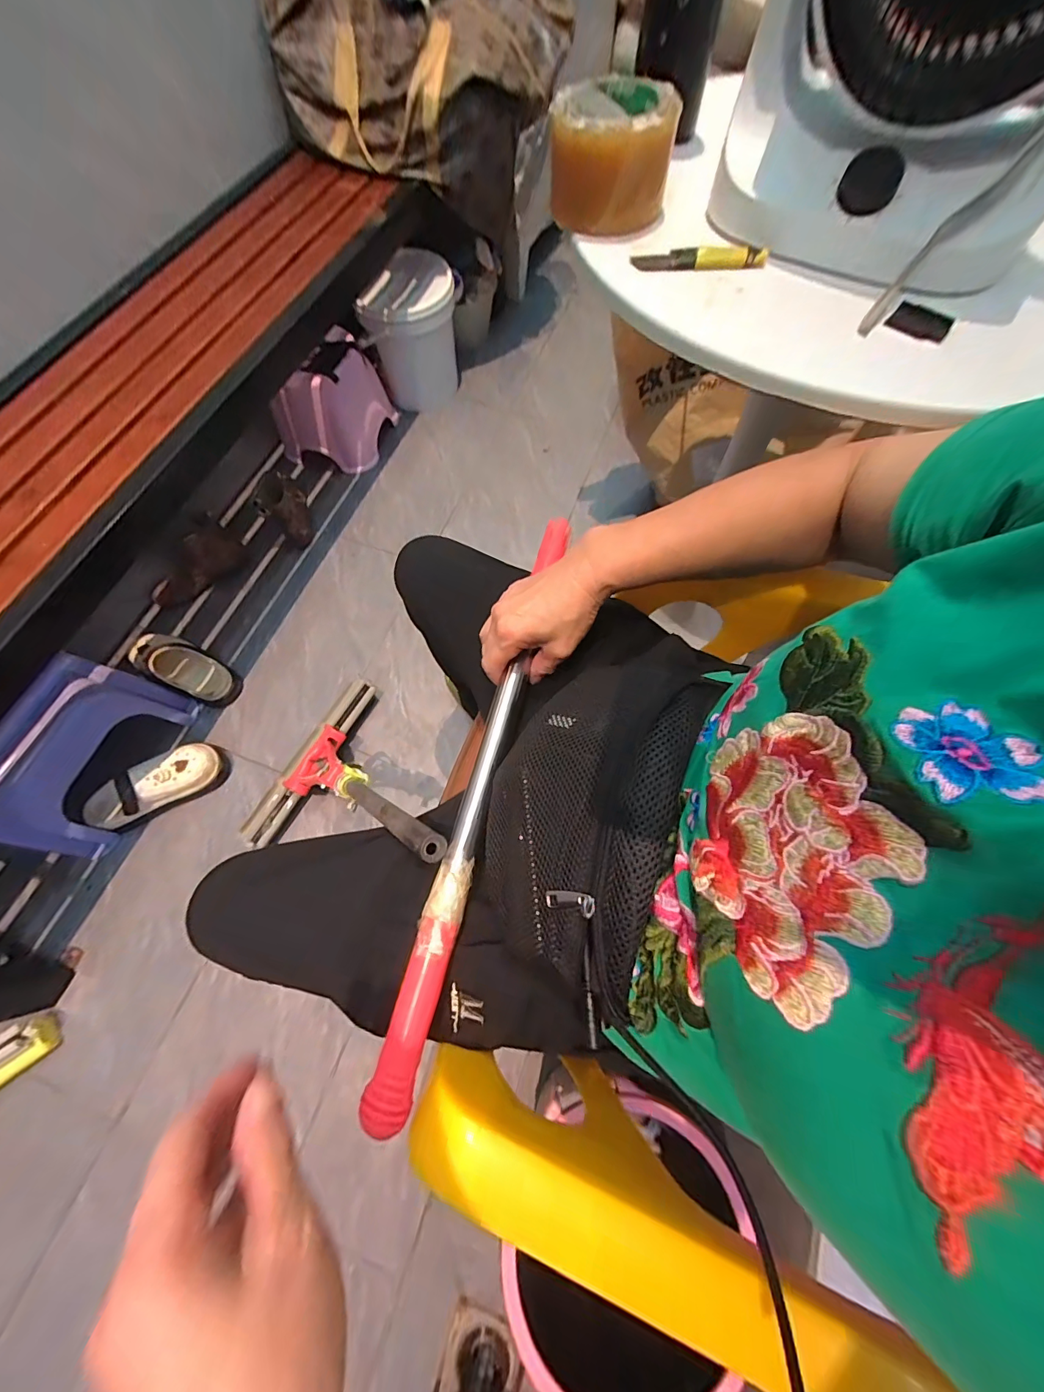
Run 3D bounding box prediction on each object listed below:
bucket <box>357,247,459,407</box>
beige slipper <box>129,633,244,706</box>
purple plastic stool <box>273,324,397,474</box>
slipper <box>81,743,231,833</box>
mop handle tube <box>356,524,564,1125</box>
[{"bbox_3d":[-0.319,-1.091,1.349,0.256,0.289,0.262,-3,68,-1],"label":"bucket"},{"bbox_3d":[-0.763,-0.066,1.004,0.252,0.083,0.108,28,71,11],"label":"beige slipper"},{"bbox_3d":[-0.537,-0.838,1.264,0.244,0.222,0.280,13,69,6],"label":"purple plastic stool"},{"bbox_3d":[-0.736,0.182,0.893,0.250,0.103,0.090,-30,71,-11],"label":"slipper"},{"bbox_3d":[-0.025,0.045,0.395,0.029,0.032,0.522,13,66,6],"label":"mop handle tube"}]

